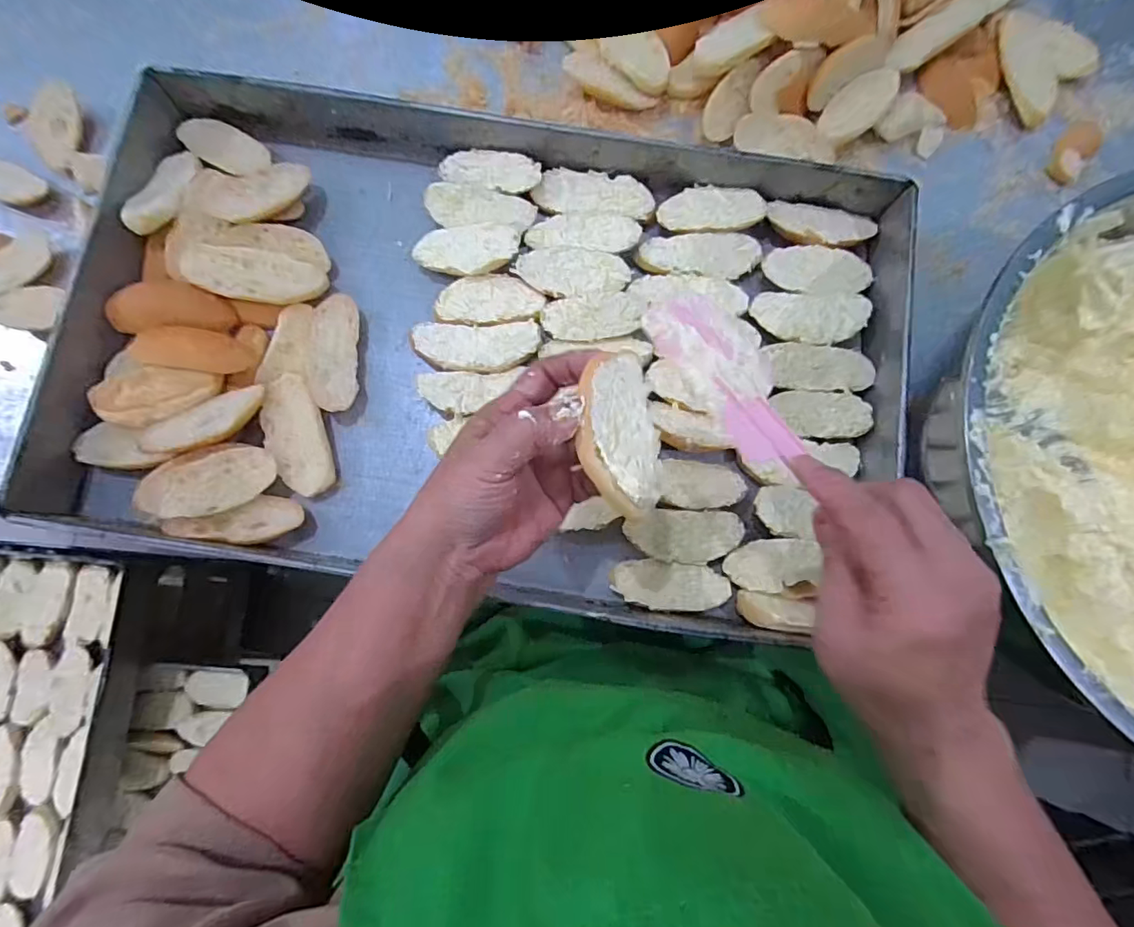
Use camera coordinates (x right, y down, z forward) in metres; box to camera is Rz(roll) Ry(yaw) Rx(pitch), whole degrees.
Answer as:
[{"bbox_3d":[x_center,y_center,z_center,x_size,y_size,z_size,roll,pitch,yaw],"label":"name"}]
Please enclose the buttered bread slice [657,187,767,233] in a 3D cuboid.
[{"bbox_3d":[0.120,-0.212,0.439,0.084,0.012,0.042,-8,78,-3],"label":"buttered bread slice"}]

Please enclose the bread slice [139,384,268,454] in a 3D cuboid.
[{"bbox_3d":[-0.274,-0.029,0.394,0.095,0.013,0.032,-22,79,-6],"label":"bread slice"}]

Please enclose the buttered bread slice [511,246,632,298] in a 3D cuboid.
[{"bbox_3d":[0.005,-0.155,0.428,0.090,0.008,0.042,2,78,-1],"label":"buttered bread slice"}]

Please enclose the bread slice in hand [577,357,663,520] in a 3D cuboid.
[{"bbox_3d":[0.026,-0.013,0.260,0.042,0.016,0.078,-6,86,-32],"label":"bread slice in hand"}]

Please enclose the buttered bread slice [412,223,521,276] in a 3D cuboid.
[{"bbox_3d":[-0.082,-0.174,0.427,0.084,0.014,0.040,2,78,-1],"label":"buttered bread slice"}]

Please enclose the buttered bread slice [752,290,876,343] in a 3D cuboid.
[{"bbox_3d":[0.196,-0.118,0.424,0.089,0.010,0.044,6,78,0],"label":"buttered bread slice"}]

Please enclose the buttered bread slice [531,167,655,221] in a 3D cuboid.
[{"bbox_3d":[0.023,-0.225,0.443,0.099,0.009,0.038,9,78,1],"label":"buttered bread slice"}]

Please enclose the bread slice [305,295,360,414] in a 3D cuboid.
[{"bbox_3d":[-0.185,-0.086,0.421,0.036,0.022,0.092,-1,78,-2],"label":"bread slice"}]

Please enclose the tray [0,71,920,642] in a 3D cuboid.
[{"bbox_3d":[-0.058,-0.089,0.402,0.607,0.043,0.357,9,78,1],"label":"tray"}]

